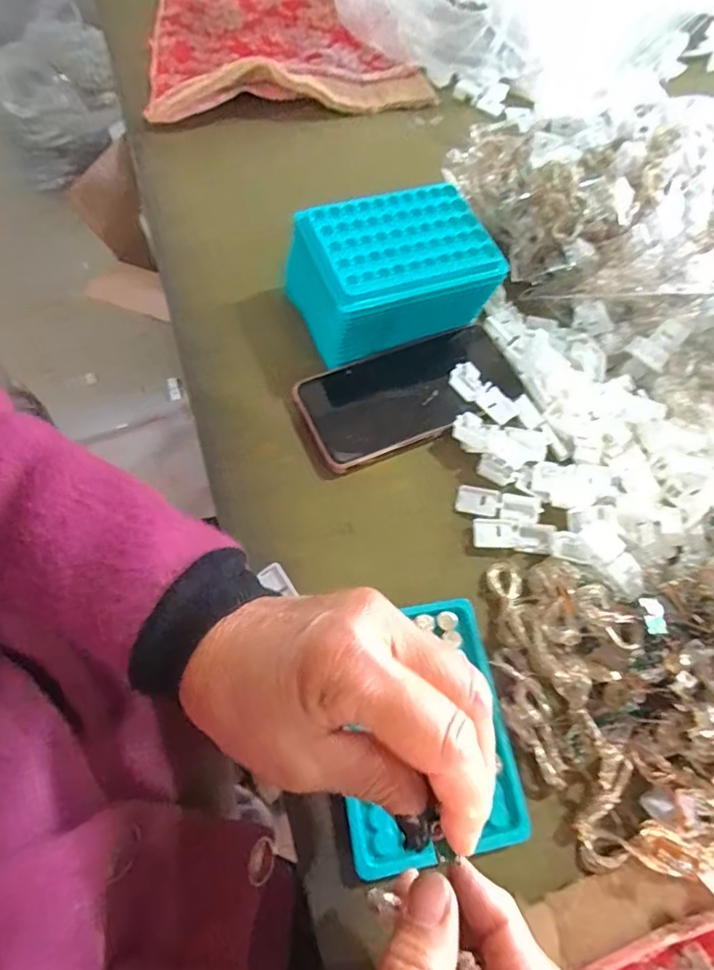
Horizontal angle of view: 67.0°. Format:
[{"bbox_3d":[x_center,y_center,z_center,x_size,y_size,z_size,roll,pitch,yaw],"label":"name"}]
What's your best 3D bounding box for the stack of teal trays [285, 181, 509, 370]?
[{"bbox_3d":[0.023,-0.154,0.409,0.145,0.077,0.088,-18,67,-13],"label":"stack of teal trays"}]

